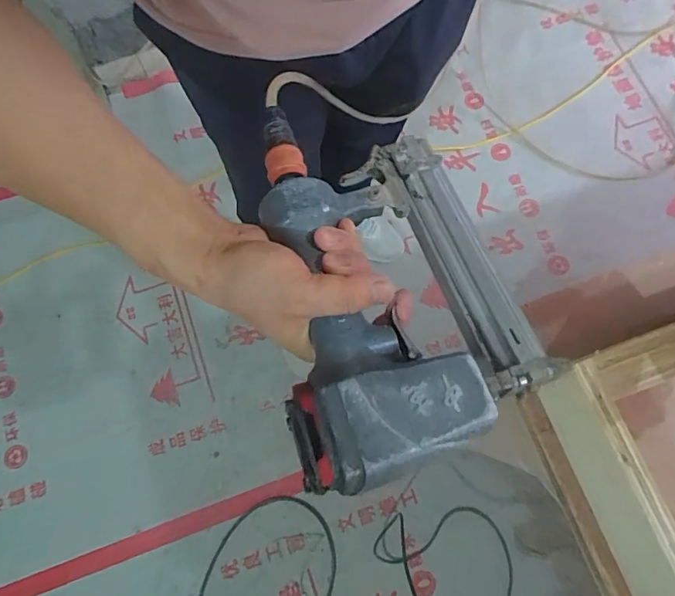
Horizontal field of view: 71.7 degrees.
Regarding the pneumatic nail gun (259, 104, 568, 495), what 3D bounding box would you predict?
[{"bbox_3d":[0.025,-0.017,0.326,0.155,0.070,0.267,-7,58,-16],"label":"pneumatic nail gun"}]

